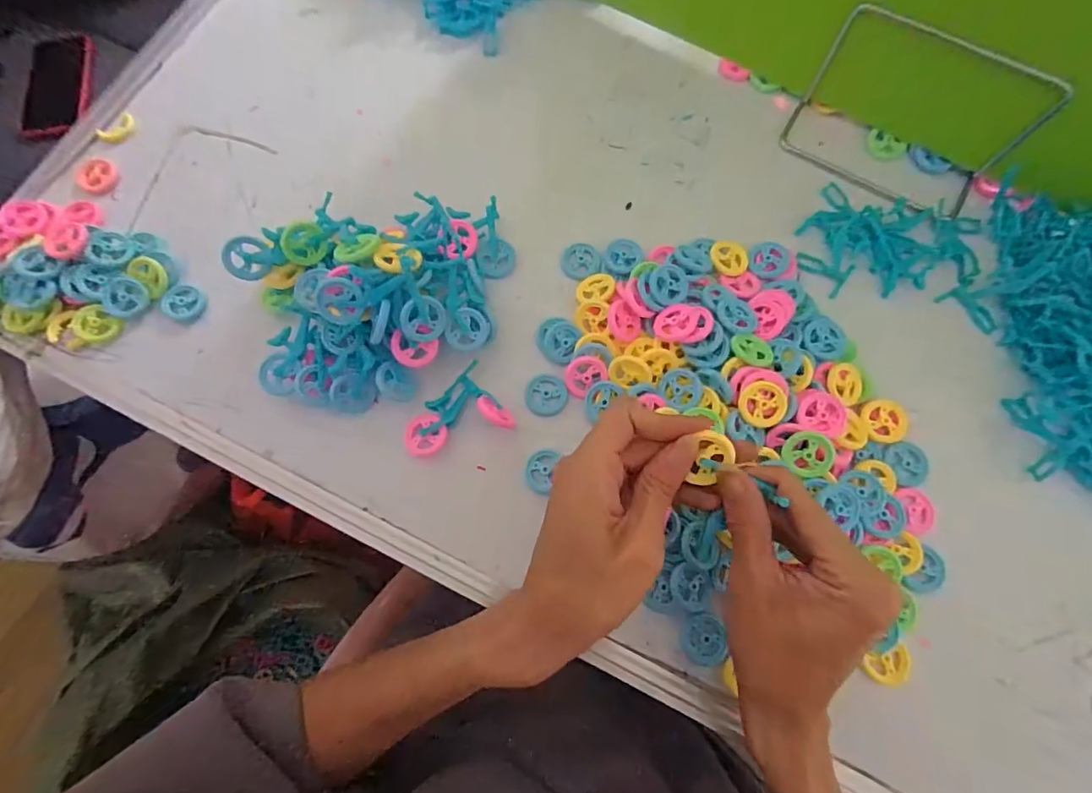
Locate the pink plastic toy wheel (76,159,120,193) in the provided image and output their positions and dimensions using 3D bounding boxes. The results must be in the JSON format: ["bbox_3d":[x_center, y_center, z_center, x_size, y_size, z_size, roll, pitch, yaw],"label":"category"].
[{"bbox_3d":[-0.357,-0.175,0.393,0.028,0.004,0.030,16,69,-10],"label":"pink plastic toy wheel"}]

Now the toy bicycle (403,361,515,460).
[{"bbox_3d":[-0.065,0.014,0.335,0.069,0.023,0.051,-31,77,-8],"label":"toy bicycle"}]

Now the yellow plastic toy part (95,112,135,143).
[{"bbox_3d":[-0.352,-0.220,0.405,0.021,0.004,0.032,36,78,9],"label":"yellow plastic toy part"}]

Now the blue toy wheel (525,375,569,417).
[{"bbox_3d":[0.000,-0.001,0.349,0.029,0.004,0.030,0,75,0],"label":"blue toy wheel"}]

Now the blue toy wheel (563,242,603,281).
[{"bbox_3d":[0.027,-0.104,0.377,0.028,0.005,0.029,0,75,0],"label":"blue toy wheel"}]

